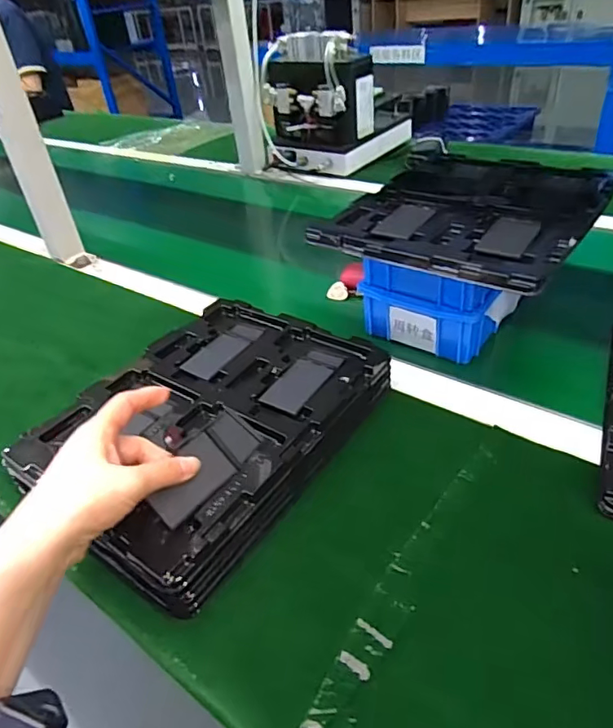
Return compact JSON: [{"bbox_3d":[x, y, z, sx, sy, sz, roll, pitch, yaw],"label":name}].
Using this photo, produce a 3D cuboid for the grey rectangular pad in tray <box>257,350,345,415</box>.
[{"bbox_3d":[-0.003,0.013,0.464,0.041,0.004,0.083,18,44,29],"label":"grey rectangular pad in tray"}]

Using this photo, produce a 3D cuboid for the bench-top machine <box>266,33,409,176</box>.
[{"bbox_3d":[0.059,-0.534,1.056,0.195,0.217,0.262,21,45,32],"label":"bench-top machine"}]

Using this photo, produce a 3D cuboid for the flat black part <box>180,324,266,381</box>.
[{"bbox_3d":[-0.079,-0.016,0.513,0.041,0.004,0.089,18,44,30],"label":"flat black part"}]

